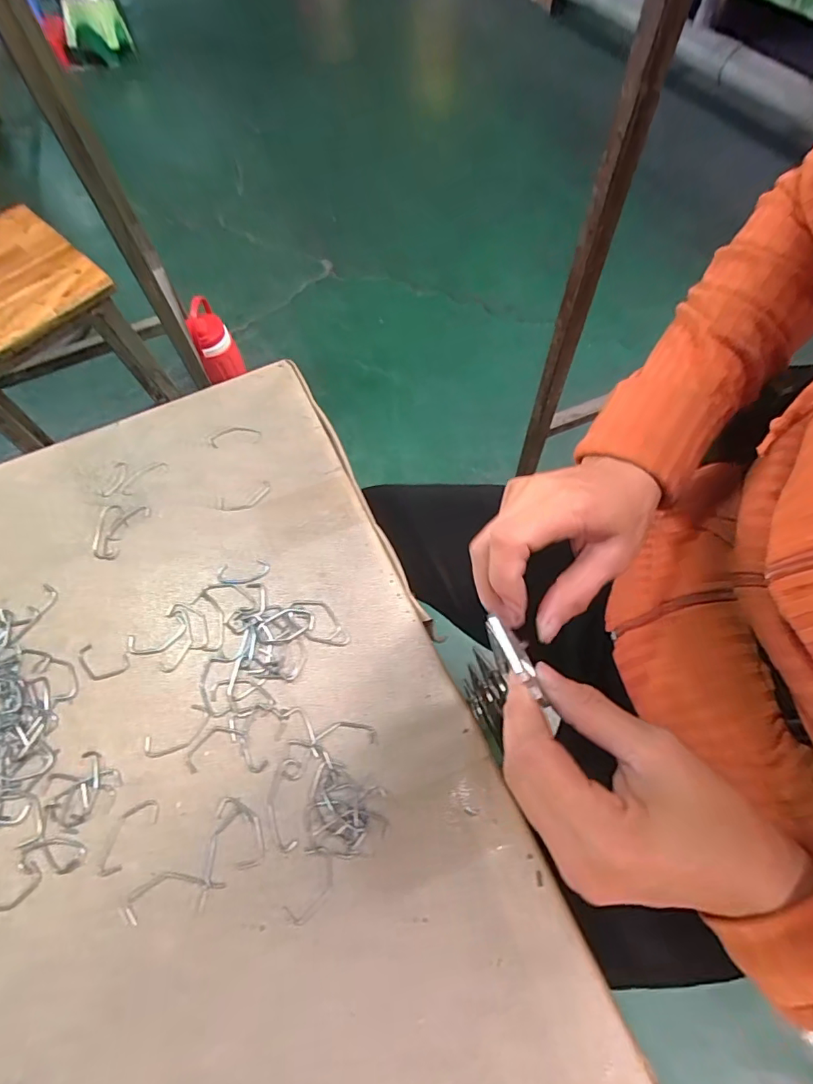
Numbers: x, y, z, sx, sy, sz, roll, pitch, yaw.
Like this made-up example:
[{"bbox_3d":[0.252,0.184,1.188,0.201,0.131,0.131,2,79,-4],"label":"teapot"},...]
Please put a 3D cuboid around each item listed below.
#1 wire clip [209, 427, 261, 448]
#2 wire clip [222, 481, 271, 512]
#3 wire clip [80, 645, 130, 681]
[{"bbox_3d":[-0.142,-0.088,0.413,0.042,0.004,0.019,-9,64,-2],"label":"wire clip"},{"bbox_3d":[-0.123,-0.034,0.386,0.040,0.004,0.017,-25,66,-10],"label":"wire clip"},{"bbox_3d":[-0.205,0.081,0.335,0.037,0.004,0.020,11,65,7],"label":"wire clip"}]

